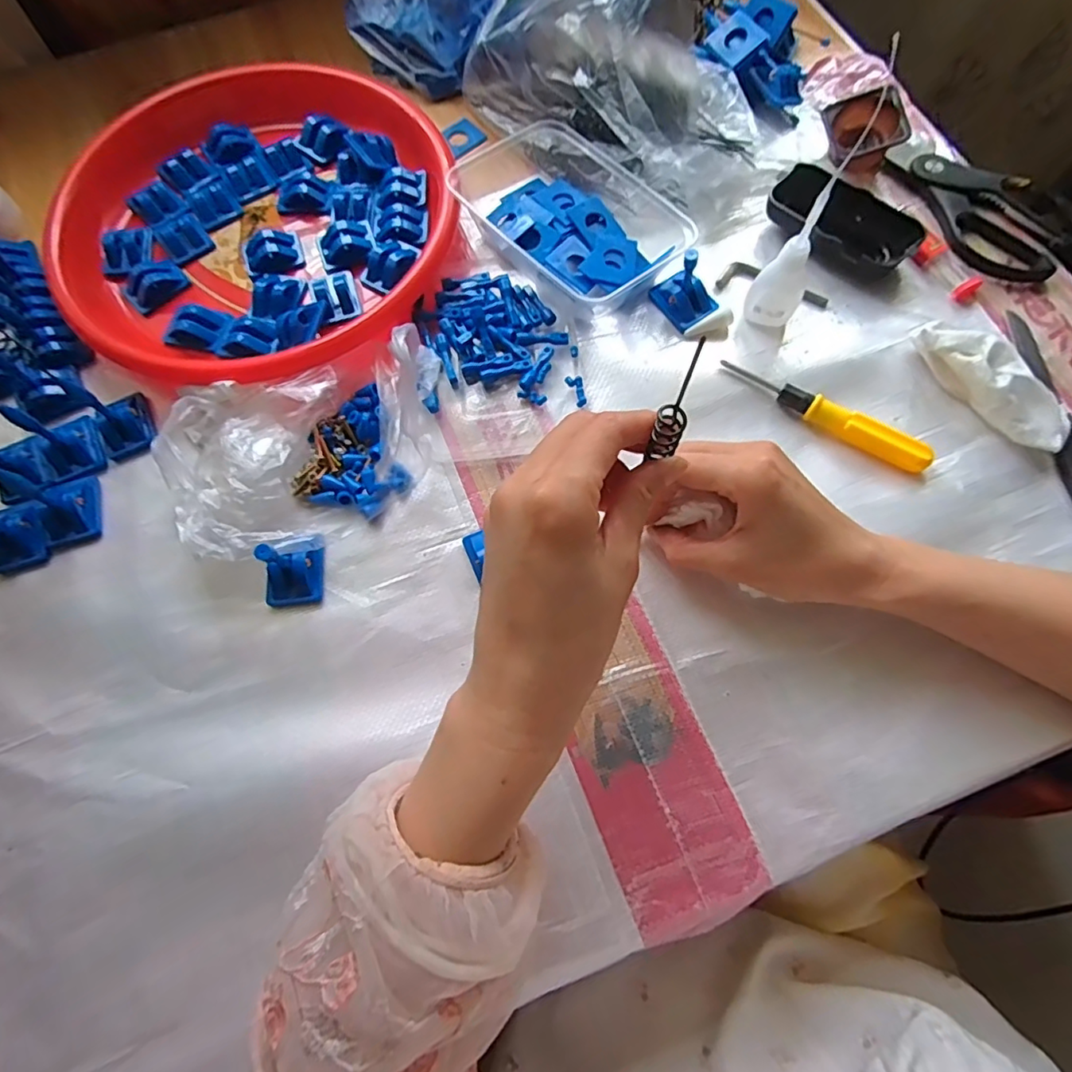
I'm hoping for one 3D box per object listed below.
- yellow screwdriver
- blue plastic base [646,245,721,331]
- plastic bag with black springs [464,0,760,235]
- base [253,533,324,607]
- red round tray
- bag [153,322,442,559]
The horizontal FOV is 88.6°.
[{"bbox_3d":[0.190,-0.082,0.364,0.139,0.017,0.016,32,76,11],"label":"yellow screwdriver"},{"bbox_3d":[0.106,-0.178,0.388,0.030,0.045,0.044,-35,75,-9],"label":"blue plastic base"},{"bbox_3d":[0.072,-0.368,0.405,0.227,0.134,0.128,39,77,13],"label":"plastic bag with black springs"},{"bbox_3d":[-0.151,0.017,0.331,0.032,0.042,0.042,-5,72,0],"label":"base"},{"bbox_3d":[-0.214,-0.250,0.432,0.299,0.049,0.299,0,72,1],"label":"red round tray"},{"bbox_3d":[-0.147,-0.060,0.361,0.179,0.035,0.119,-19,72,-5],"label":"bag"}]

